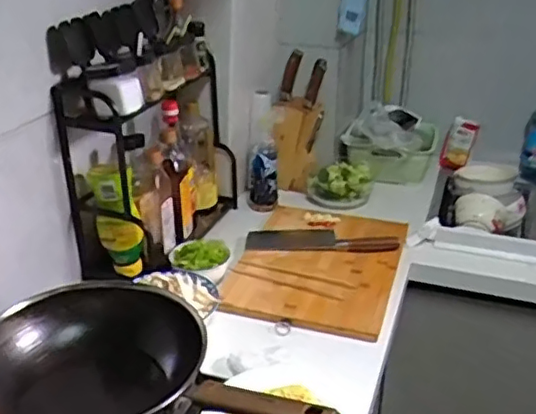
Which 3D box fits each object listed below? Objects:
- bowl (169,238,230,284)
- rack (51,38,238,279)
[{"bbox_3d":[-0.128,0.110,1.174,0.109,0.071,0.091,1,27,3],"label":"bowl"},{"bbox_3d":[-0.233,-0.114,1.244,0.199,0.375,0.369,8,28,15],"label":"rack"}]

